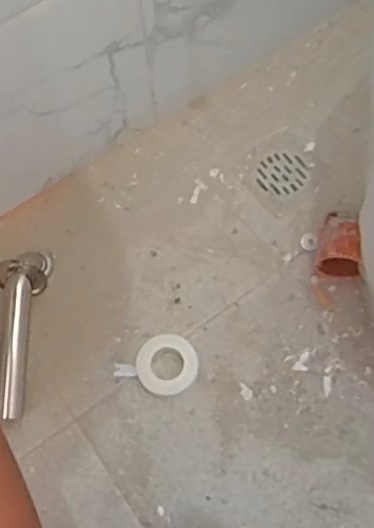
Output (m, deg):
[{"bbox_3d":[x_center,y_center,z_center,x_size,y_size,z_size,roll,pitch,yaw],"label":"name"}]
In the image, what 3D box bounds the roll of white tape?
[{"bbox_3d":[-0.029,0.109,0.623,0.084,0.033,0.064,25,69,13],"label":"roll of white tape"}]

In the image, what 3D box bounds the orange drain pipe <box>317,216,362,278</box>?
[{"bbox_3d":[0.175,-0.022,0.647,0.051,0.066,0.060,8,66,6],"label":"orange drain pipe"}]

